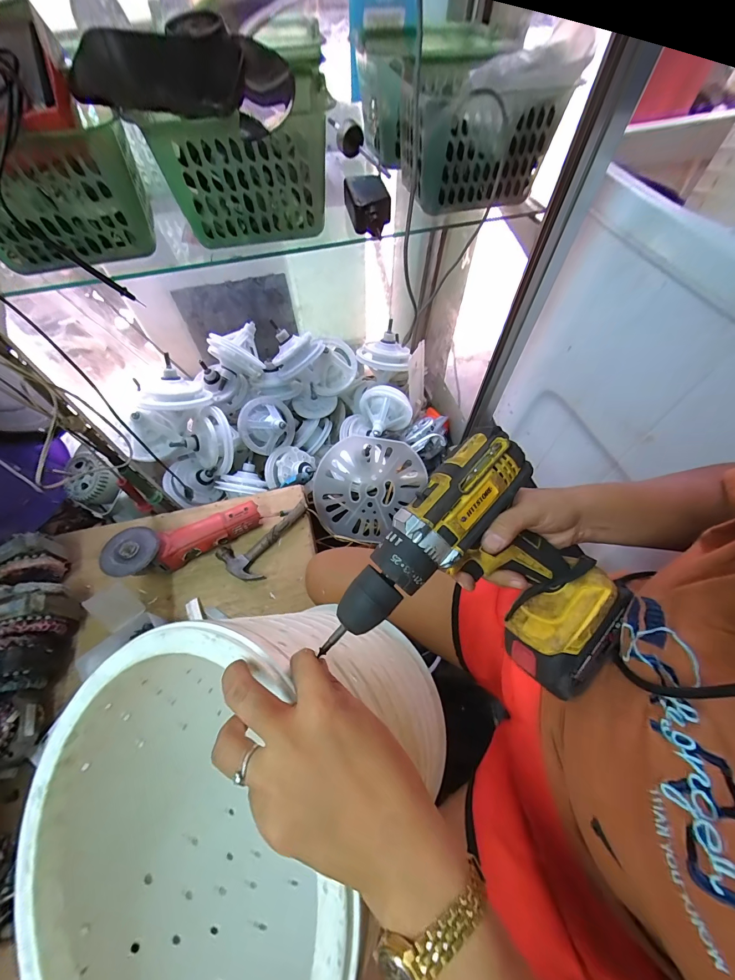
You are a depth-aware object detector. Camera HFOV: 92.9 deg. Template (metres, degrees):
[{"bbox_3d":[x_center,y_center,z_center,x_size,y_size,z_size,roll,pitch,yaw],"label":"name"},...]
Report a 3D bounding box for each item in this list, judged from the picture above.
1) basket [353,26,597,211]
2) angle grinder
[{"bbox_3d":[0.111,-0.489,0.468,0.191,0.125,0.278,-19,62,-11],"label":"basket"},{"bbox_3d":[-0.357,0.089,0.697,0.271,0.090,0.091,-29,65,-16],"label":"angle grinder"}]

